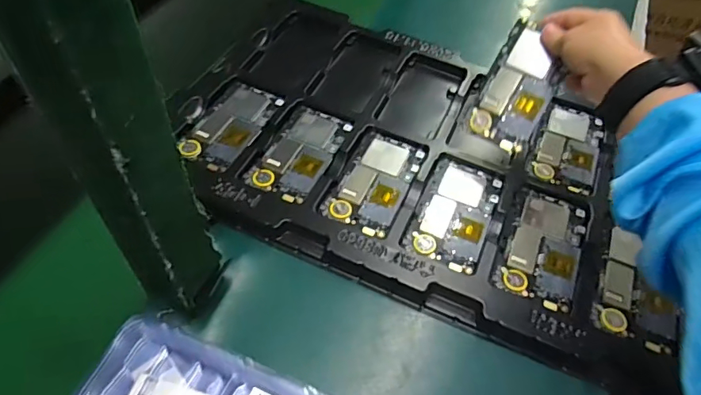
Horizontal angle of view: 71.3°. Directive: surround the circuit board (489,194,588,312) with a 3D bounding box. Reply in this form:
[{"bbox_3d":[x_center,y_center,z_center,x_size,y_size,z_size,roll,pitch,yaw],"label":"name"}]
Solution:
[{"bbox_3d":[0.178,0.044,0.448,0.062,0.005,0.123,21,54,14],"label":"circuit board"}]

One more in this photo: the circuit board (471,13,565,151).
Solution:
[{"bbox_3d":[0.166,-0.110,0.478,0.065,0.016,0.120,31,95,25],"label":"circuit board"}]

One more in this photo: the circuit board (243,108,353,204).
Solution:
[{"bbox_3d":[-0.050,-0.046,0.498,0.065,0.004,0.122,21,52,12],"label":"circuit board"}]

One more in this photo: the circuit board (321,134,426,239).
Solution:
[{"bbox_3d":[0.028,-0.017,0.482,0.062,0.009,0.124,21,54,15],"label":"circuit board"}]

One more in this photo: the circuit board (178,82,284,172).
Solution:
[{"bbox_3d":[-0.123,-0.078,0.514,0.063,0.006,0.120,19,54,13],"label":"circuit board"}]

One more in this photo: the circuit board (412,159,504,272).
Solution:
[{"bbox_3d":[0.104,0.014,0.465,0.064,0.004,0.125,19,54,13],"label":"circuit board"}]

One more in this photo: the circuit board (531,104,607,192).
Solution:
[{"bbox_3d":[0.237,-0.054,0.529,0.062,0.009,0.119,22,55,15],"label":"circuit board"}]

